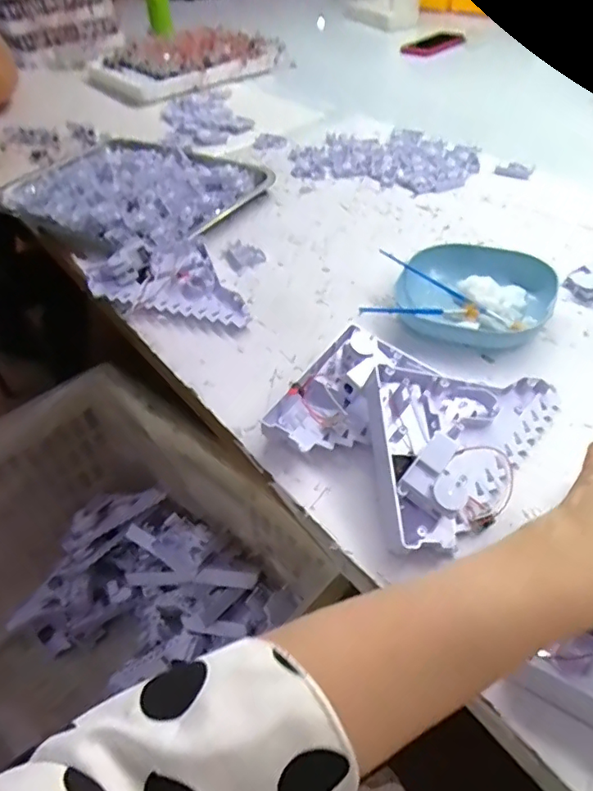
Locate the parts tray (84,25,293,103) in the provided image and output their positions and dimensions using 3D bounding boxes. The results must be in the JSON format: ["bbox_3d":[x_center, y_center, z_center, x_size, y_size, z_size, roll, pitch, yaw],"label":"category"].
[{"bbox_3d":[-0.238,-0.731,1.234,0.370,0.055,0.271,-28,48,-22],"label":"parts tray"}]

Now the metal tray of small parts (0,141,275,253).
[{"bbox_3d":[-0.235,-0.295,0.789,0.352,0.032,0.260,20,49,25],"label":"metal tray of small parts"}]

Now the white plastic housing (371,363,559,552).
[{"bbox_3d":[0.132,0.036,0.398,0.145,0.055,0.126,-7,43,-1],"label":"white plastic housing"}]

